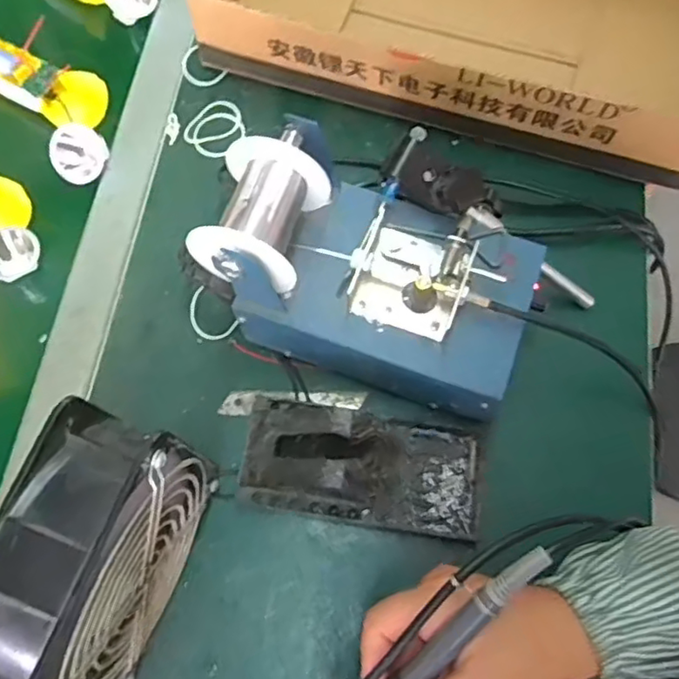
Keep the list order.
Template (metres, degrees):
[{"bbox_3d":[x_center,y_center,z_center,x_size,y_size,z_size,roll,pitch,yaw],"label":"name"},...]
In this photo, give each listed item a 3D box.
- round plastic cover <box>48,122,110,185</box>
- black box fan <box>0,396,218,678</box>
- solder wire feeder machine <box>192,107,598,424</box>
[{"bbox_3d":[-0.210,-0.151,0.501,0.043,0.046,0.014,-16,43,-14],"label":"round plastic cover"},{"bbox_3d":[-0.128,0.122,0.336,0.062,0.152,0.148,20,72,8],"label":"black box fan"},{"bbox_3d":[0.044,-0.048,0.404,0.232,0.125,0.146,19,72,8],"label":"solder wire feeder machine"}]

